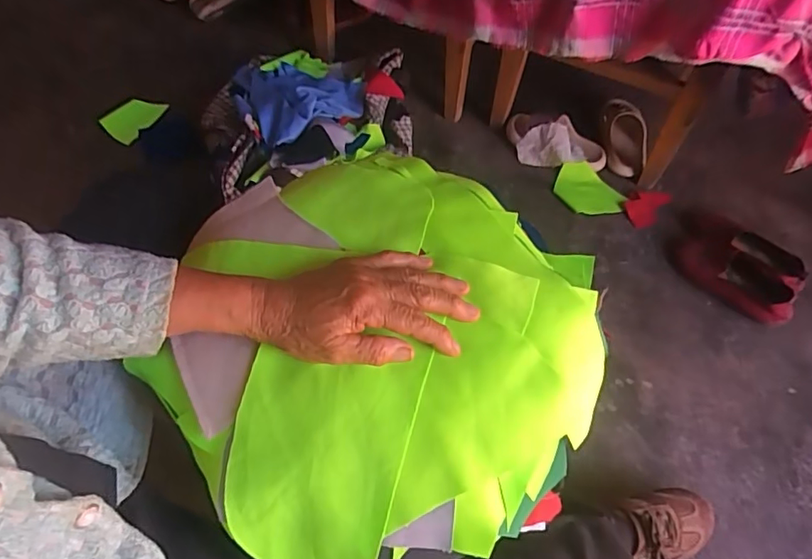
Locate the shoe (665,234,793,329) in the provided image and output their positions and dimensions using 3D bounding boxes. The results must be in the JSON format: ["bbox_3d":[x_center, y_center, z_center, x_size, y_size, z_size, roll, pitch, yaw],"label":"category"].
[{"bbox_3d":[0.603,-0.006,0.978,0.225,0.059,0.087,36,66,18],"label":"shoe"}]

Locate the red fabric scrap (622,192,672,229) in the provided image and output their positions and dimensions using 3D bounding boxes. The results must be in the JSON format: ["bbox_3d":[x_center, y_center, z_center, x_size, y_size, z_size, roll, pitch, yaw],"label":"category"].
[{"bbox_3d":[0.502,-0.155,1.113,0.074,0.015,0.115,33,70,19],"label":"red fabric scrap"}]

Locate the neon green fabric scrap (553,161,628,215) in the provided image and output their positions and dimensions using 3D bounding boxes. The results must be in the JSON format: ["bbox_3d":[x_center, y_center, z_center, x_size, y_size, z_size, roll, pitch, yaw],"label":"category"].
[{"bbox_3d":[0.391,-0.190,1.131,0.103,0.026,0.149,-39,68,-20],"label":"neon green fabric scrap"}]

